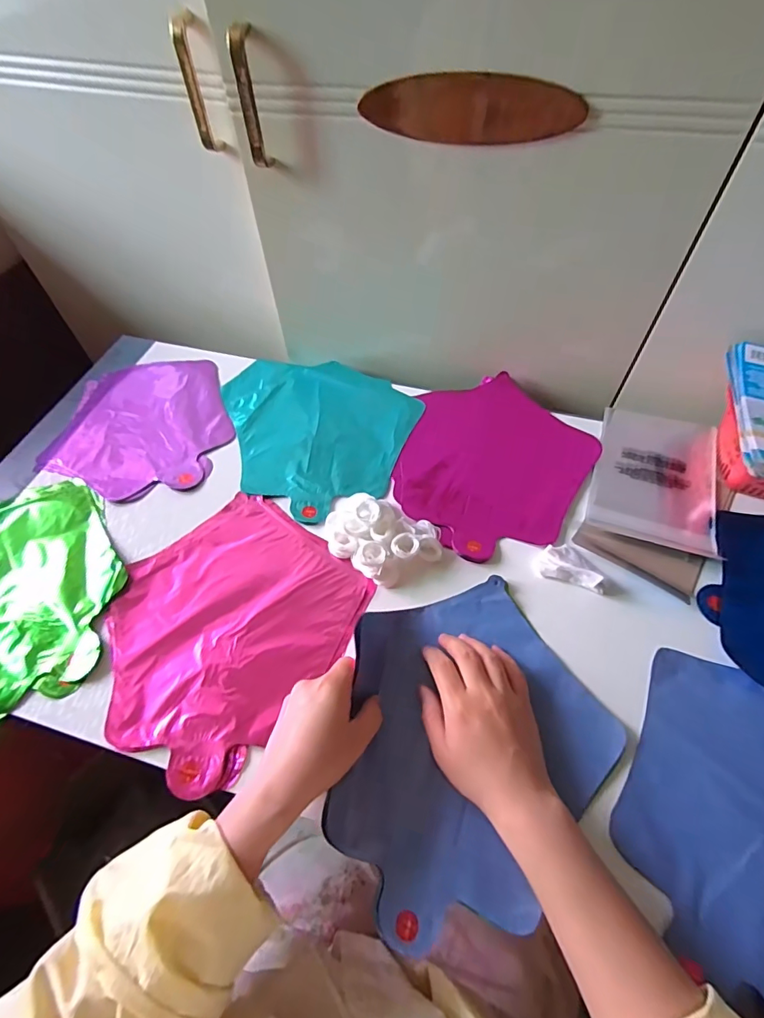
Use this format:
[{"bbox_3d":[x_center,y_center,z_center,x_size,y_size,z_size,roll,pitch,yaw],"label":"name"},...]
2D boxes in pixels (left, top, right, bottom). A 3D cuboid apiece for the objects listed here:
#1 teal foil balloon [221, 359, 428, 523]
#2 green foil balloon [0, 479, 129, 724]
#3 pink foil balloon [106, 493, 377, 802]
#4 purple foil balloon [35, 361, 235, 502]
[{"bbox_3d":[-0.093,-0.103,0.572,0.253,0.004,0.226,24,59,16],"label":"teal foil balloon"},{"bbox_3d":[-0.371,0.074,0.447,0.232,0.010,0.241,0,55,1],"label":"green foil balloon"},{"bbox_3d":[-0.145,0.101,0.431,0.204,0.004,0.225,34,62,22],"label":"pink foil balloon"},{"bbox_3d":[-0.296,-0.110,0.589,0.222,0.019,0.229,0,55,1],"label":"purple foil balloon"}]

